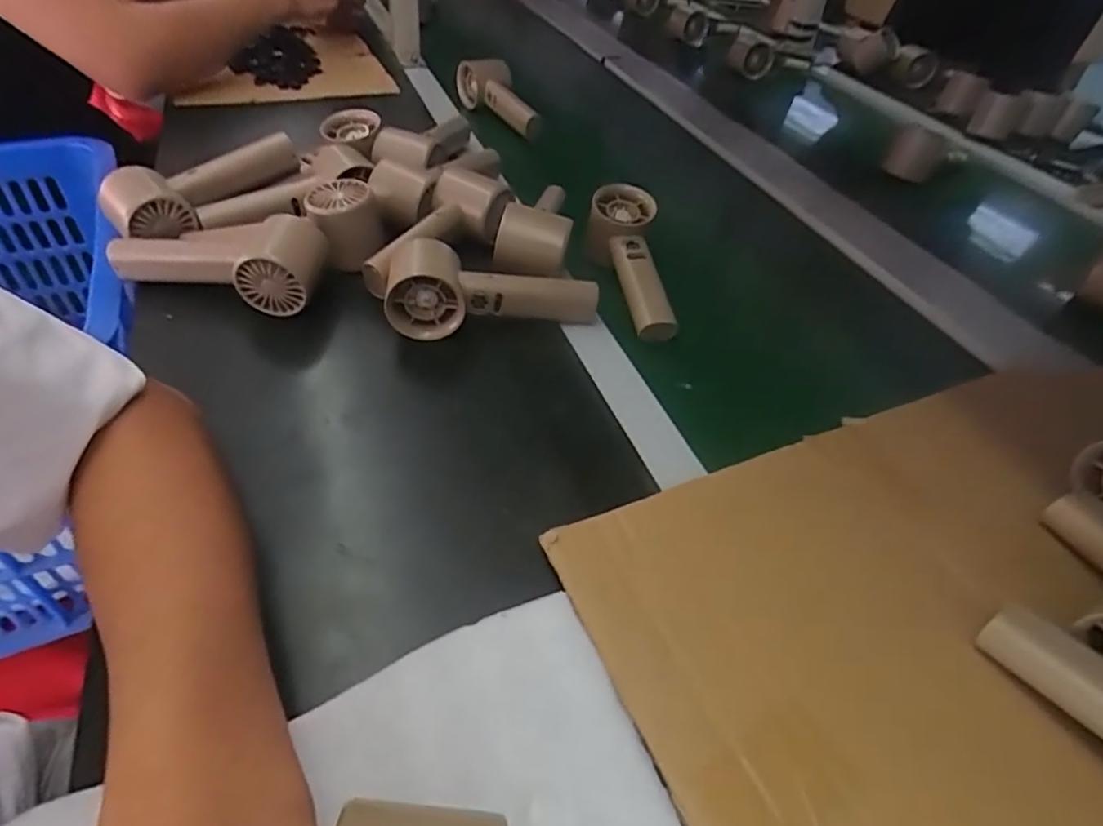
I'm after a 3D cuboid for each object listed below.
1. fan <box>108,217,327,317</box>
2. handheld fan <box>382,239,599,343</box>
[{"bbox_3d":[-0.256,-0.121,0.479,0.154,0.042,0.073,8,44,3],"label":"fan"},{"bbox_3d":[-0.046,-0.088,0.467,0.157,0.054,0.060,5,44,1],"label":"handheld fan"}]

